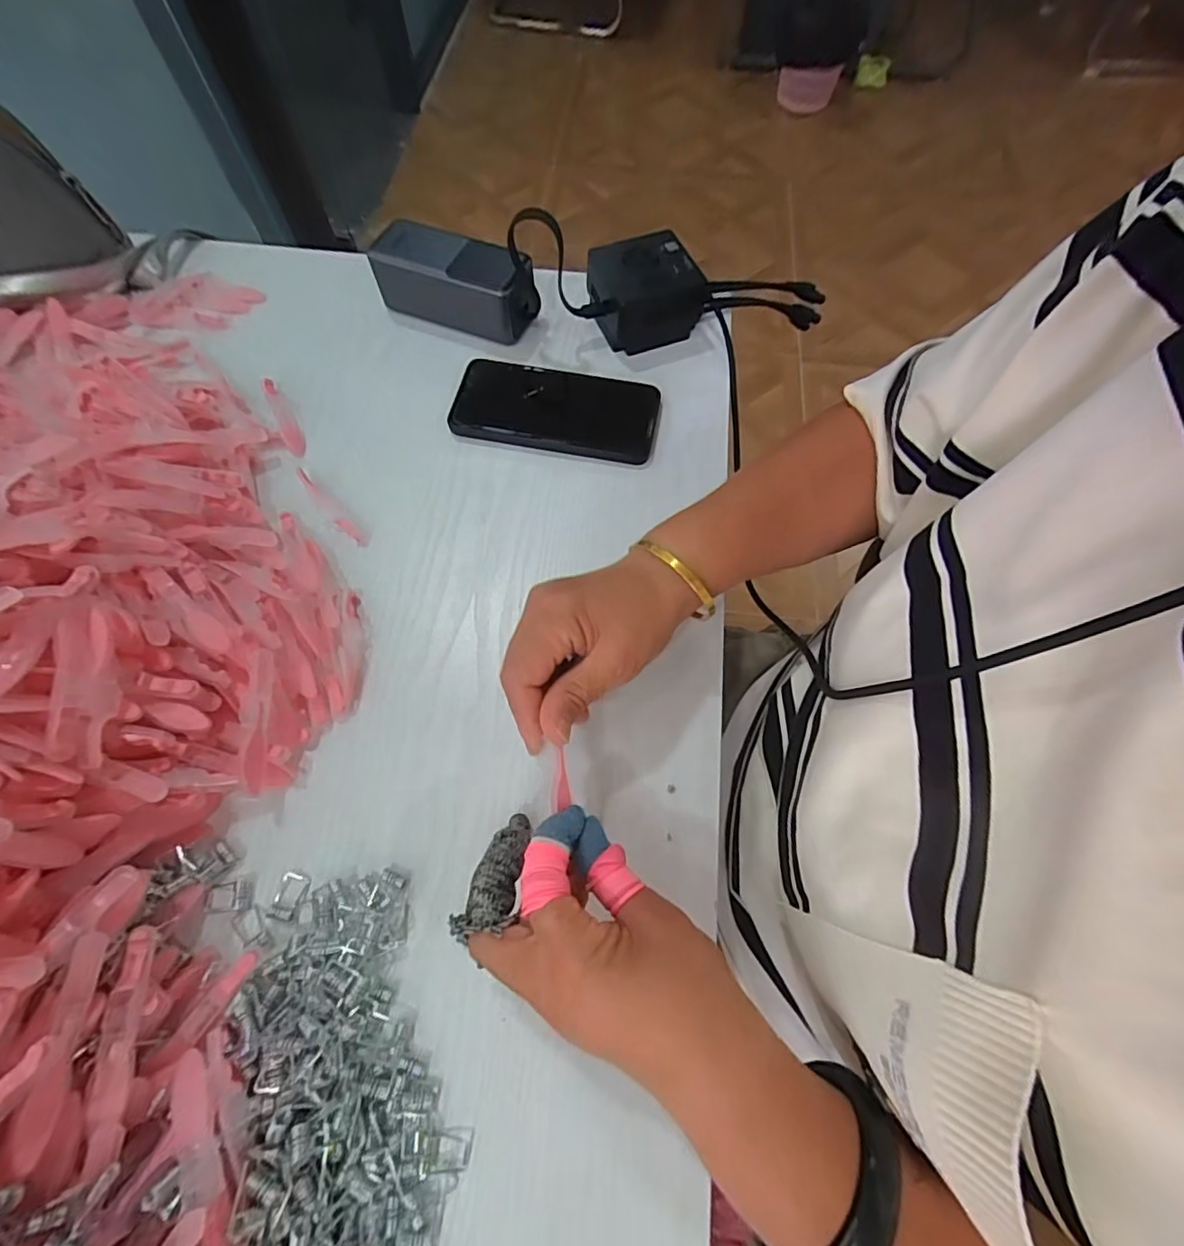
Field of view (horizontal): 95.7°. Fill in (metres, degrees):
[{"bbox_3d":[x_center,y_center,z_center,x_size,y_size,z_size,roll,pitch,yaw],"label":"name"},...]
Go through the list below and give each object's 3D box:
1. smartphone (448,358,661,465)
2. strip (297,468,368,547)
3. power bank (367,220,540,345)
[{"bbox_3d":[-0.028,-0.171,0.424,0.156,0.011,0.081,9,68,4],"label":"smartphone"},{"bbox_3d":[-0.190,-0.084,0.386,0.081,0.010,0.010,42,73,16],"label":"strip"},{"bbox_3d":[-0.114,-0.286,0.452,0.141,0.056,0.049,19,69,8],"label":"power bank"}]

